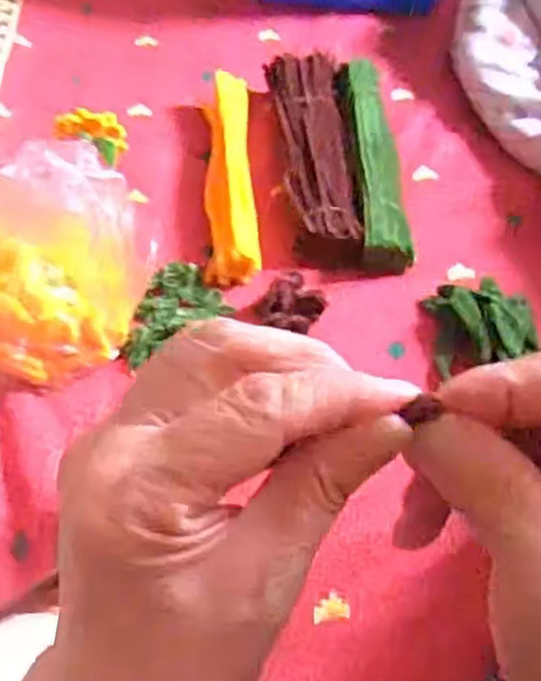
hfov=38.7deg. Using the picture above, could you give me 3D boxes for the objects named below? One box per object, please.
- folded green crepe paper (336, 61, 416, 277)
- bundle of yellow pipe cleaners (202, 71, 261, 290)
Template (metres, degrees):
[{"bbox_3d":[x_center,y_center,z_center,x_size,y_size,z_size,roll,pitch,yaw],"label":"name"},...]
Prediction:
[{"bbox_3d":[0.108,-0.195,0.815,0.056,0.045,0.294,-2,51,-2],"label":"folded green crepe paper"},{"bbox_3d":[-0.042,-0.179,0.809,0.051,0.042,0.291,-2,51,-2],"label":"bundle of yellow pipe cleaners"}]

